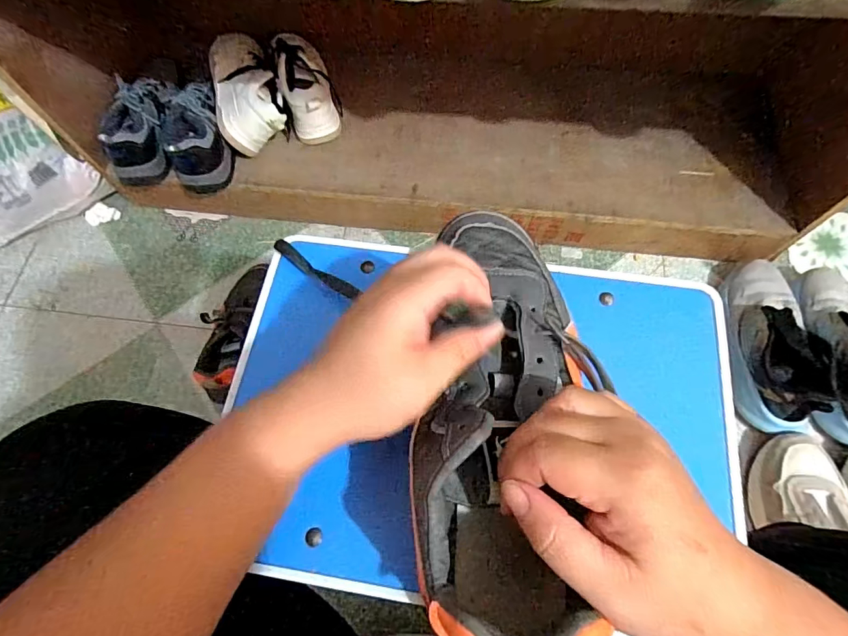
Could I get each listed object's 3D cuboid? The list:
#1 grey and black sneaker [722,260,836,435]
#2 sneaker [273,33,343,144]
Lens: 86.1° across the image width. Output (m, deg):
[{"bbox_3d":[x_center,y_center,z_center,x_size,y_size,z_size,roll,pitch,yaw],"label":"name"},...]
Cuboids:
[{"bbox_3d":[0.560,0.034,0.727,0.106,0.106,0.288,4,68,4],"label":"grey and black sneaker"},{"bbox_3d":[-0.212,-0.431,0.829,0.090,0.099,0.228,-14,68,-3],"label":"sneaker"}]

